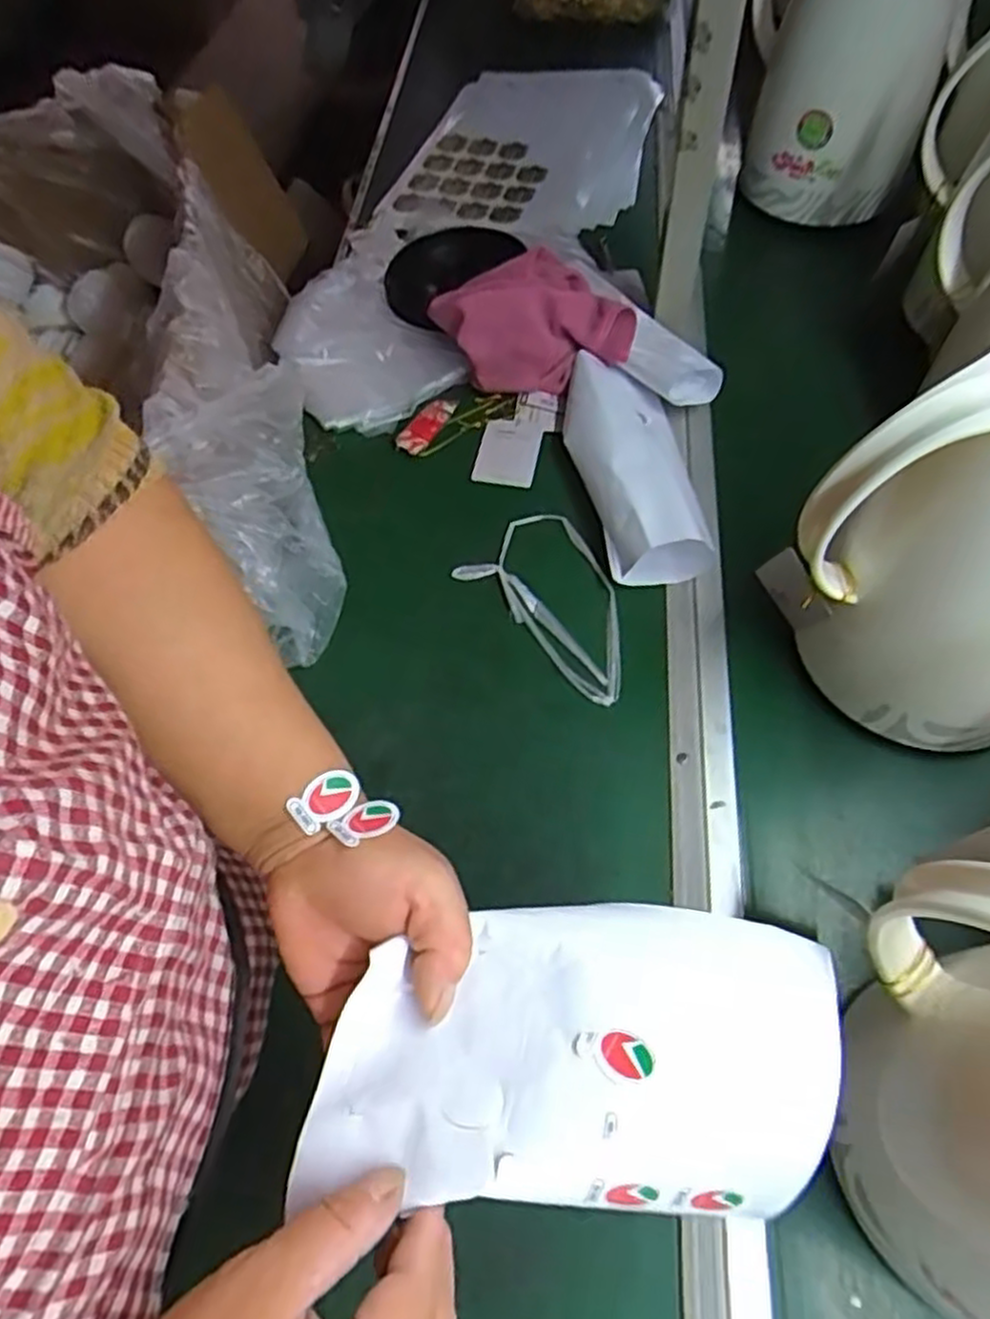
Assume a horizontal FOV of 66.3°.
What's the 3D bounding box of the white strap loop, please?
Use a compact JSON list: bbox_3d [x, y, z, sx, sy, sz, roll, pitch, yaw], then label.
[{"bbox_3d":[0.054,-0.044,0.558,0.094,0.005,0.160,-37,65,-17],"label":"white strap loop"}]

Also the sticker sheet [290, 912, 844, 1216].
[{"bbox_3d":[0.030,0.149,0.292,0.198,0.023,0.102,0,60,3],"label":"sticker sheet"}]

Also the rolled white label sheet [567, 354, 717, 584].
[{"bbox_3d":[0.102,-0.156,0.590,0.081,0.050,0.229,-6,60,0],"label":"rolled white label sheet"}]

